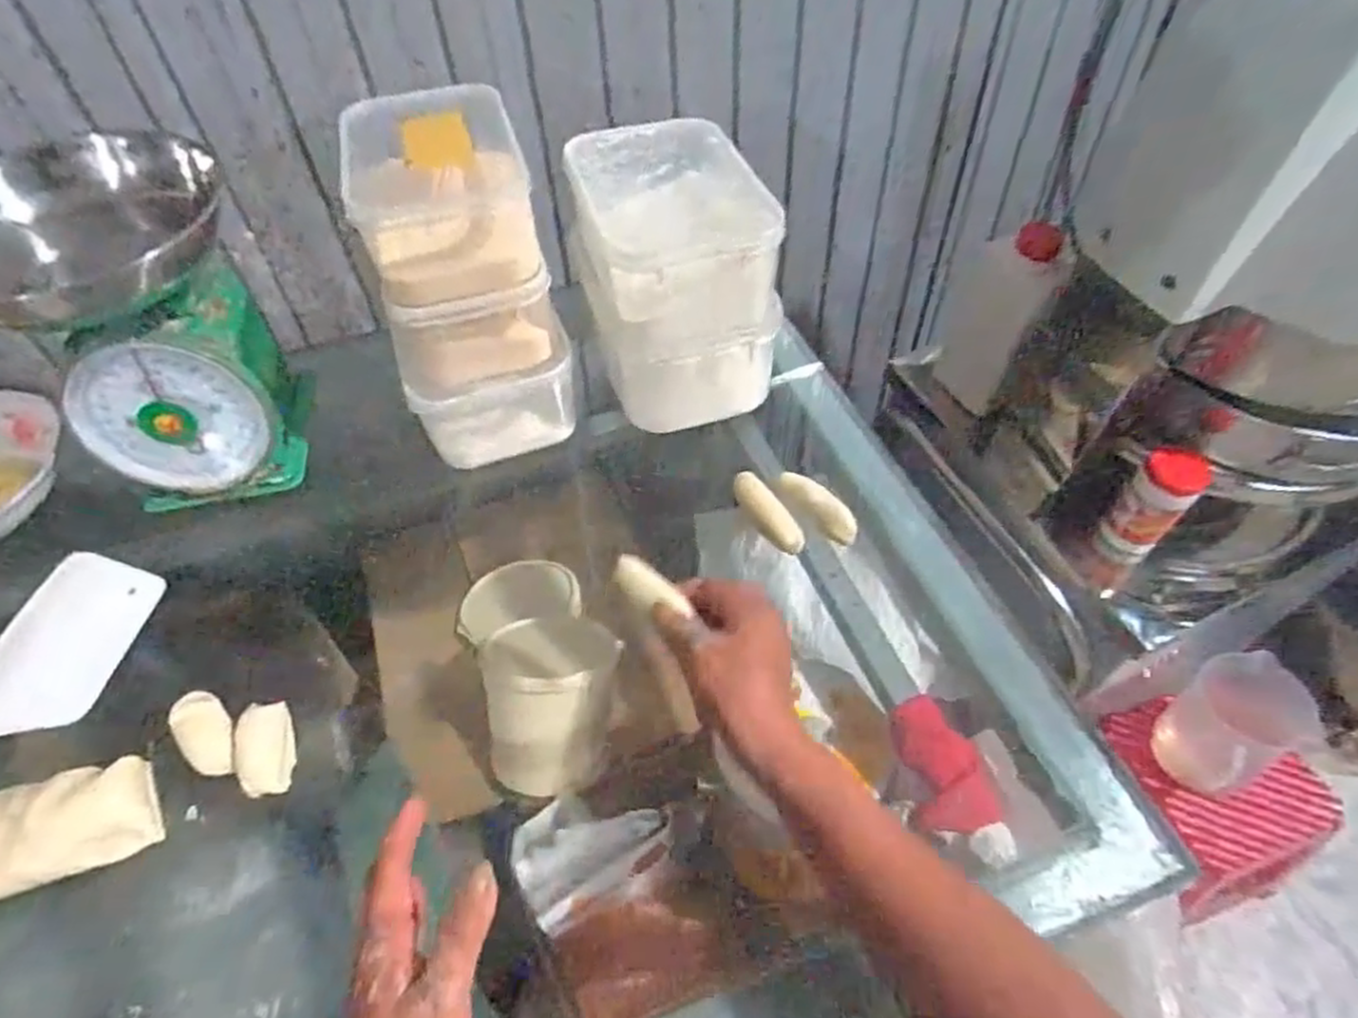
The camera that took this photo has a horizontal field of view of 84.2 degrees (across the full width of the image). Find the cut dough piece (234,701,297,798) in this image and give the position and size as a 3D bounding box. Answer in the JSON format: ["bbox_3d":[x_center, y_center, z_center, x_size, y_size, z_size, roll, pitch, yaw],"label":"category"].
[{"bbox_3d":[-0.263,0.151,0.478,0.028,0.022,0.060,-15,51,-9],"label":"cut dough piece"}]

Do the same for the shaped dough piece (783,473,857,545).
[{"bbox_3d":[0.108,-0.002,0.583,0.072,0.025,0.022,43,63,15],"label":"shaped dough piece"}]

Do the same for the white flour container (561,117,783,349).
[{"bbox_3d":[-0.007,-0.224,0.608,0.139,0.108,0.183,-16,51,-10],"label":"white flour container"}]

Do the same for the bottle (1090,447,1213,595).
[{"bbox_3d":[0.464,0.013,0.757,0.059,0.162,0.056,32,59,27],"label":"bottle"}]

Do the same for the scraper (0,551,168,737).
[{"bbox_3d":[-0.451,0.101,0.551,0.099,0.012,0.145,9,57,7],"label":"scraper"}]

